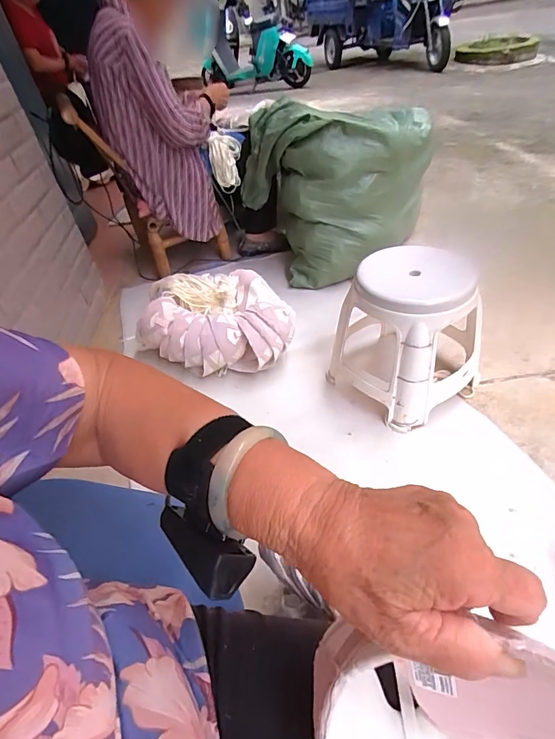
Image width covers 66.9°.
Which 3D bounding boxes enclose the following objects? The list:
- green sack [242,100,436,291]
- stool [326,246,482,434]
[{"bbox_3d":[0.187,-0.586,1.366,0.592,0.468,0.419,-2,43,10],"label":"green sack"},{"bbox_3d":[0.293,-0.069,0.949,0.237,0.311,0.253,-31,47,-23],"label":"stool"}]

